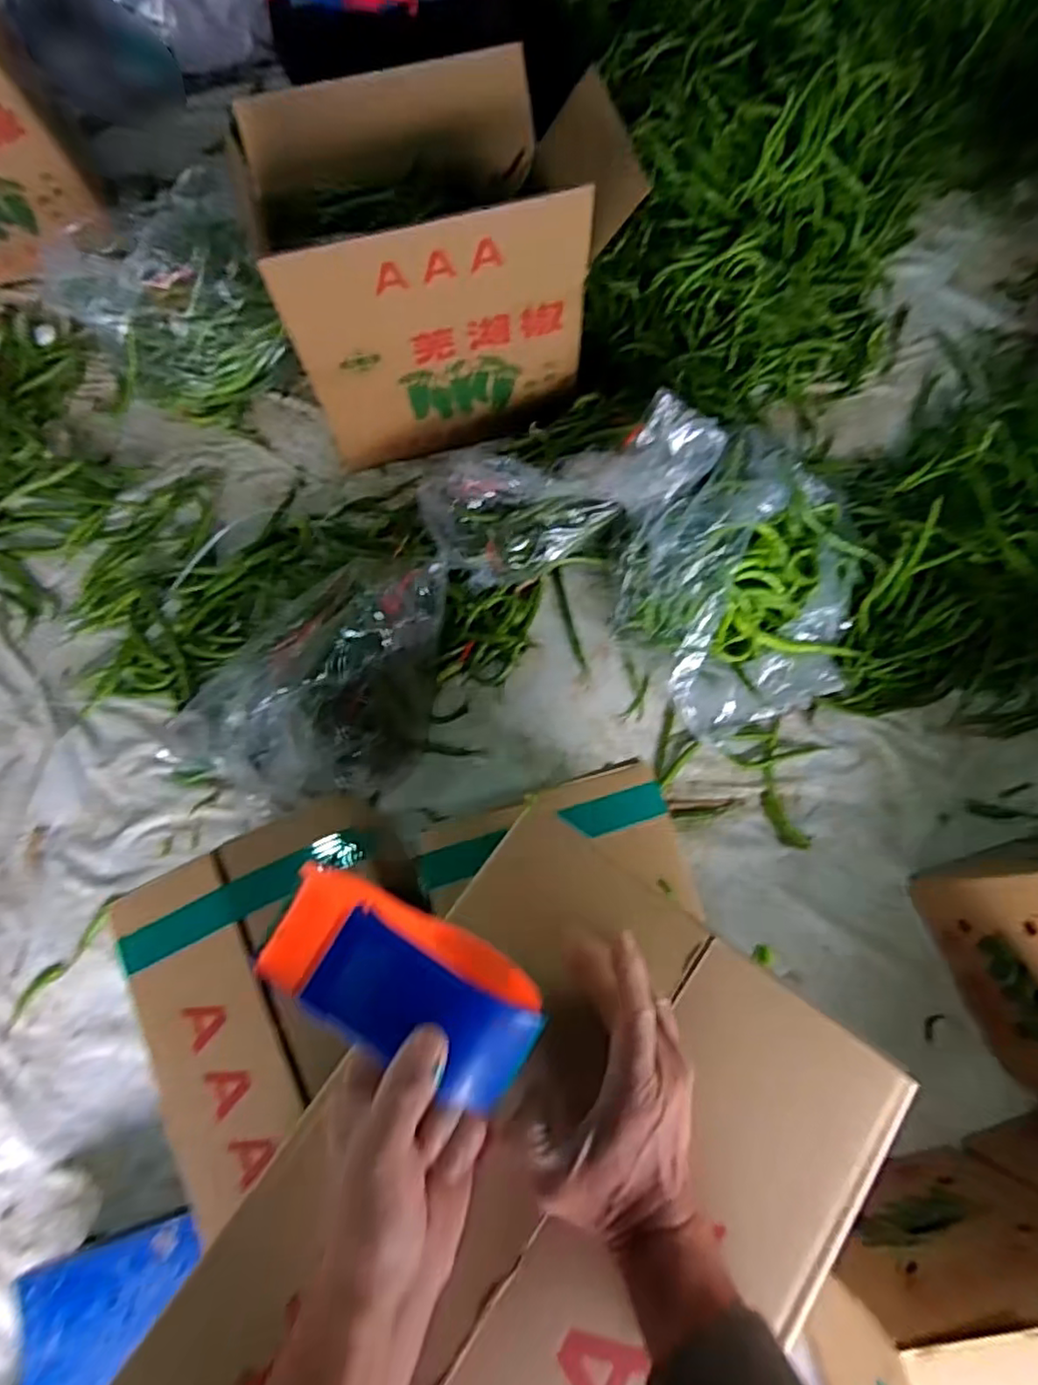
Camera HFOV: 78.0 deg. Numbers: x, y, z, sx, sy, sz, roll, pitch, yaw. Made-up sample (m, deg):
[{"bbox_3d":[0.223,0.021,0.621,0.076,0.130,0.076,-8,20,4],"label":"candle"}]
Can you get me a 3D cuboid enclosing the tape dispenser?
[{"bbox_3d":[-0.066,0.162,0.354,0.150,0.041,0.070,32,77,-4],"label":"tape dispenser"}]

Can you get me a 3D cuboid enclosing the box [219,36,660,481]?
[{"bbox_3d":[-0.138,-0.793,1.190,0.583,0.444,0.410,-16,74,-2],"label":"box"}]

